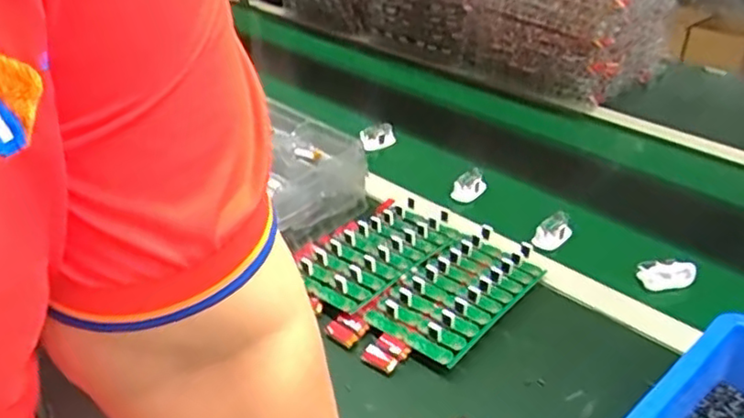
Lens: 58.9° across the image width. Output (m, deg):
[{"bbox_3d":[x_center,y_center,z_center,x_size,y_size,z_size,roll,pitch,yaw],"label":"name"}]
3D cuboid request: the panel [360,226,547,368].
[{"bbox_3d":[0.095,0.077,0.678,0.104,0.023,0.209,24,38,32],"label":"panel"}]

